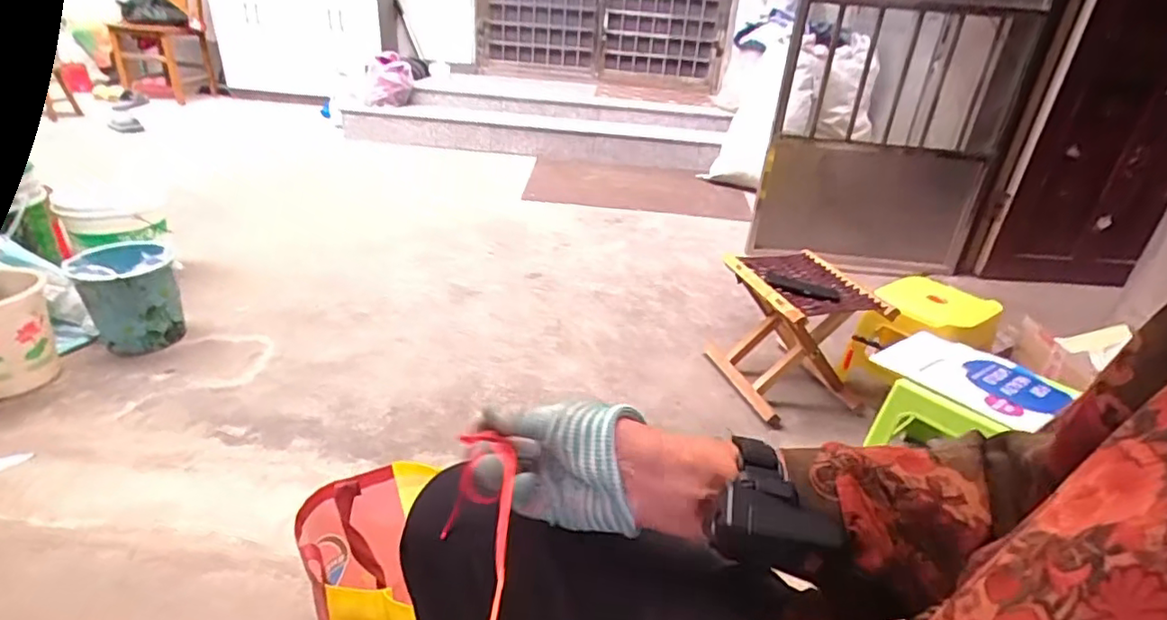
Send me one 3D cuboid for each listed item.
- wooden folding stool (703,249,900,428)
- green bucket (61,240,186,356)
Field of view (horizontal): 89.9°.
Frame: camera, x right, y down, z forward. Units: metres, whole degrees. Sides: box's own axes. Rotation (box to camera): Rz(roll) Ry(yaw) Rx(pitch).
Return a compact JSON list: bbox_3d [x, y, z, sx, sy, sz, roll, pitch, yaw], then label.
[{"bbox_3d":[0.514,0.062,1.444,0.260,0.314,0.316,-8,31,-19],"label":"wooden folding stool"},{"bbox_3d":[-1.175,-0.041,1.520,0.240,0.245,0.204,26,36,34],"label":"green bucket"}]

